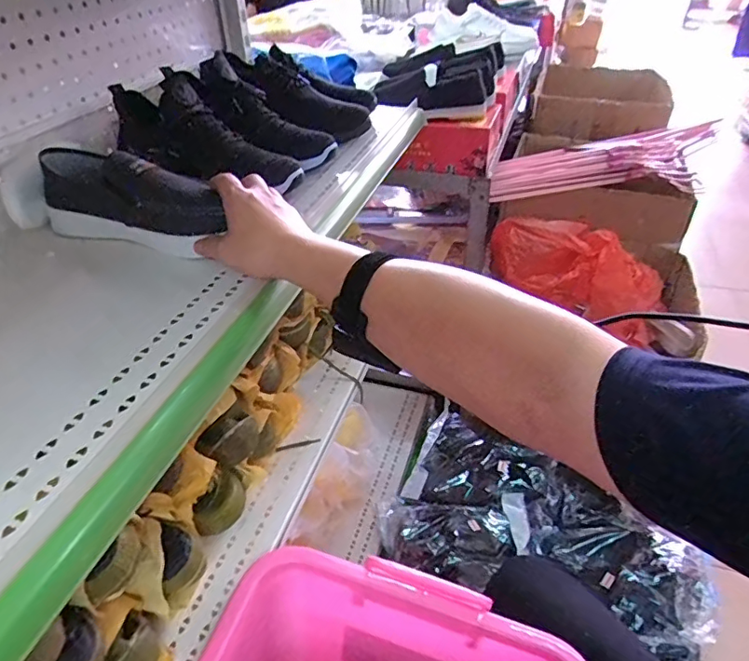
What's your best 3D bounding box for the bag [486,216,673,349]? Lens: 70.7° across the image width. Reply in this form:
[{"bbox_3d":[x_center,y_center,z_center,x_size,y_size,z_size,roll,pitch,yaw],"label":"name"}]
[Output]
[{"bbox_3d":[0.456,-0.128,1.194,0.391,0.155,0.156,29,46,13],"label":"bag"}]

